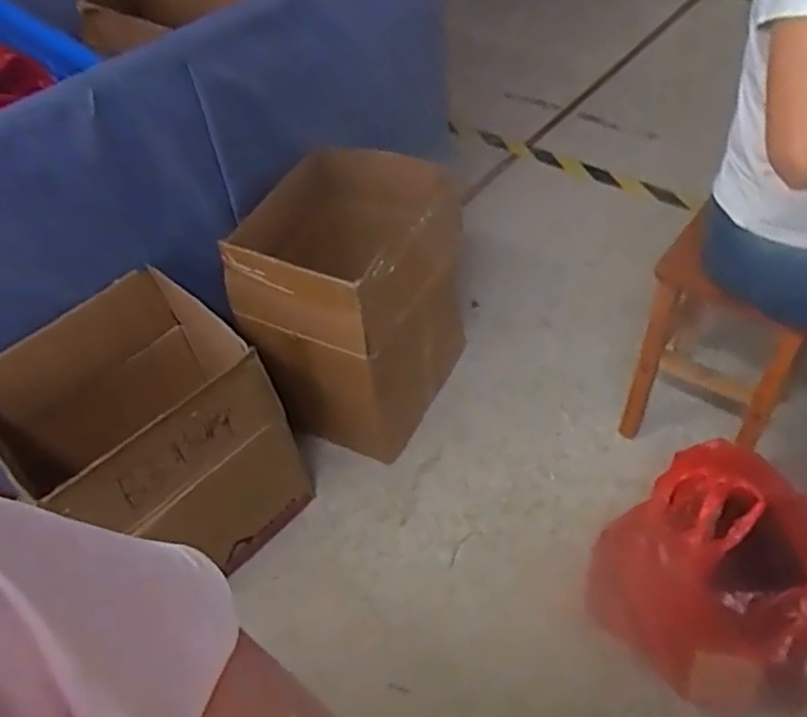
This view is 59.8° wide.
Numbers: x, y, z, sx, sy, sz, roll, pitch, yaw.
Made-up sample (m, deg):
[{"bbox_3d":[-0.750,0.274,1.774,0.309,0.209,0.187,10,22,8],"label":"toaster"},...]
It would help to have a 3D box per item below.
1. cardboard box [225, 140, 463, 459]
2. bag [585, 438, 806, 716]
[{"bbox_3d":[-0.098,-0.122,1.435,0.339,0.499,0.401,13,51,18],"label":"cardboard box"},{"bbox_3d":[0.470,0.319,1.075,0.332,0.287,0.291,26,56,27],"label":"bag"}]

